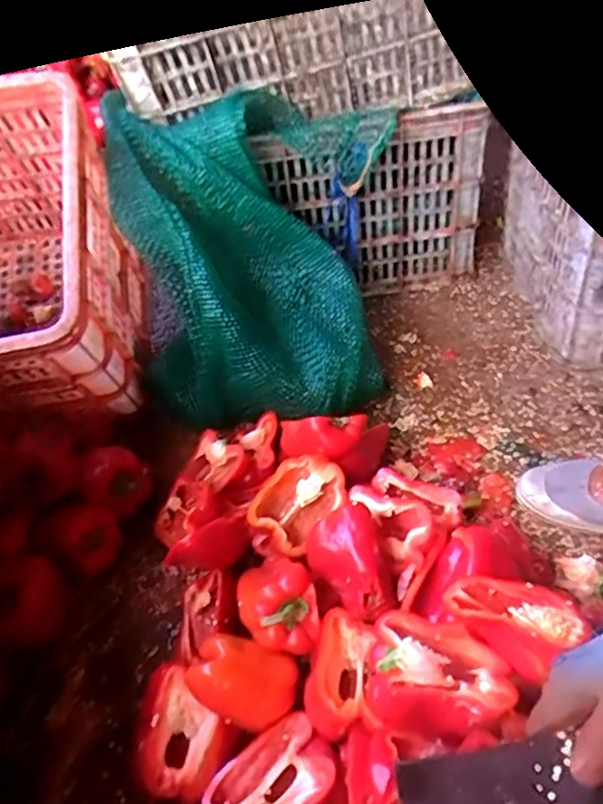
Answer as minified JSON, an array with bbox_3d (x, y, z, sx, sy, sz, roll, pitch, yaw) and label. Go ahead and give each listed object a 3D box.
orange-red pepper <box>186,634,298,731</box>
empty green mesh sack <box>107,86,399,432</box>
[{"bbox_3d":[-0.051,0.236,0.539,0.090,0.044,0.065,7,45,13],"label":"orange-red pepper"},{"bbox_3d":[-0.057,-0.179,0.827,0.352,0.321,0.311,-3,44,3],"label":"empty green mesh sack"}]

